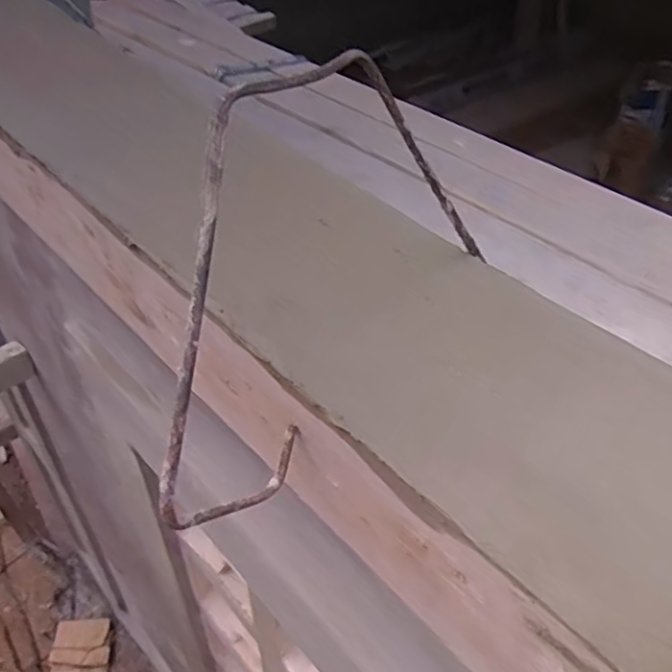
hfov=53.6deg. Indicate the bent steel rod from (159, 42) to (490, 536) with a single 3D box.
[{"bbox_3d":[-0.017,-0.023,0.291,0.018,0.159,0.213,18,60,43],"label":"bent steel rod"}]

